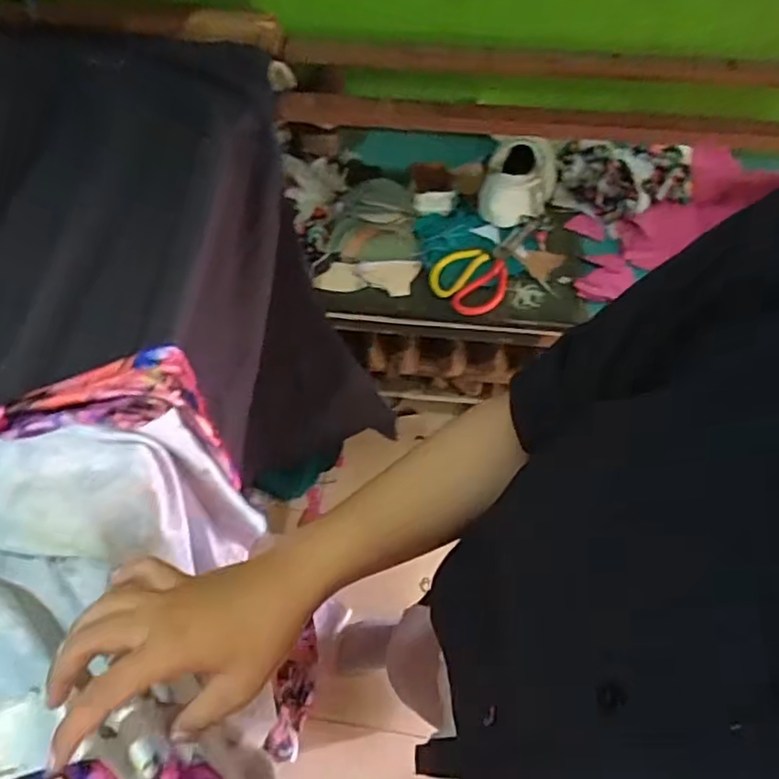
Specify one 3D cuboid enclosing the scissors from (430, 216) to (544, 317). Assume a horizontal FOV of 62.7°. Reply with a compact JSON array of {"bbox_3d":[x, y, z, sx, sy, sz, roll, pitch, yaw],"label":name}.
[{"bbox_3d":[0.167,-0.197,0.979,0.223,0.030,0.100,-36,62,-23],"label":"scissors"}]

